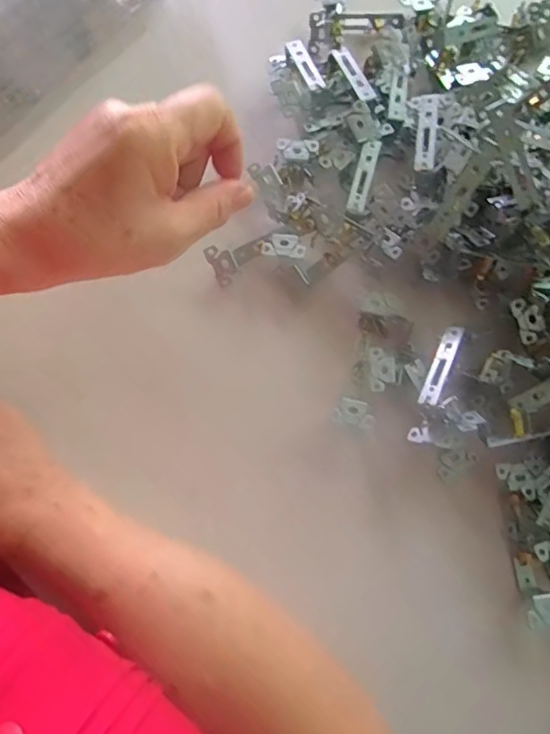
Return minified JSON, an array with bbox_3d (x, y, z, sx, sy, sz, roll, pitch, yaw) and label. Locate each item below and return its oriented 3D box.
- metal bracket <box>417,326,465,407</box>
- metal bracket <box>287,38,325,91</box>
[{"bbox_3d":[0.118,-0.002,0.355,0.014,0.004,0.064,13,65,37],"label":"metal bracket"},{"bbox_3d":[0.026,-0.254,0.424,0.017,0.011,0.051,-26,76,-6],"label":"metal bracket"}]

